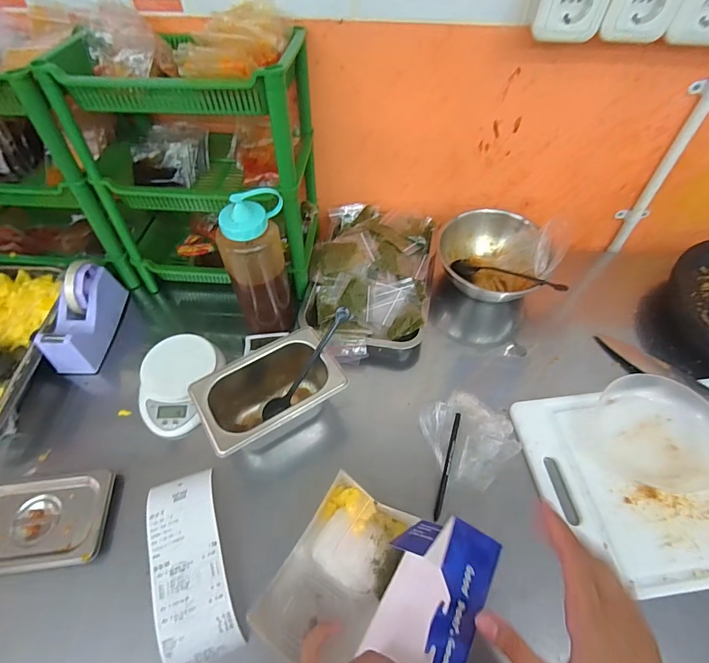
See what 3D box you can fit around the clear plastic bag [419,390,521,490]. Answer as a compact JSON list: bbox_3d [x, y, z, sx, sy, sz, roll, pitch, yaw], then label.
[{"bbox_3d":[0.141,0.138,0.533,0.125,0.049,0.093,32,61,21],"label":"clear plastic bag"}]

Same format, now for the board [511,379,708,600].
[{"bbox_3d":[0.405,0.182,0.520,0.336,0.012,0.239,-7,59,-4],"label":"board"}]

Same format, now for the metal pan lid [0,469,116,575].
[{"bbox_3d":[-0.383,0.228,0.495,0.165,0.019,0.106,-6,59,-3],"label":"metal pan lid"}]

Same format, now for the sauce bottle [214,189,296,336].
[{"bbox_3d":[-0.136,-0.087,0.588,0.090,0.232,0.062,-8,55,-5],"label":"sauce bottle"}]

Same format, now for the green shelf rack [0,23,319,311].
[{"bbox_3d":[-0.377,-0.247,0.630,0.609,0.332,0.267,3,59,2],"label":"green shelf rack"}]

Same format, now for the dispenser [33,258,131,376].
[{"bbox_3d":[-0.422,-0.026,0.631,0.063,0.097,0.158,3,55,2],"label":"dispenser"}]

